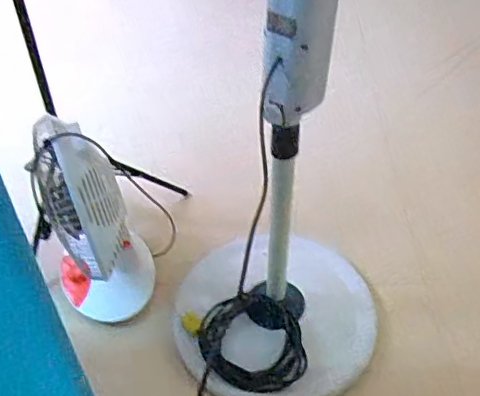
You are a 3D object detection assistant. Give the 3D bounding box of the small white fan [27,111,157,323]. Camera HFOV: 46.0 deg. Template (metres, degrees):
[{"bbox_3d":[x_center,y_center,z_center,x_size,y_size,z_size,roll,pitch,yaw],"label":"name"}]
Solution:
[{"bbox_3d":[-0.260,0.053,1.025,0.176,0.364,0.210,-16,46,-14],"label":"small white fan"}]

